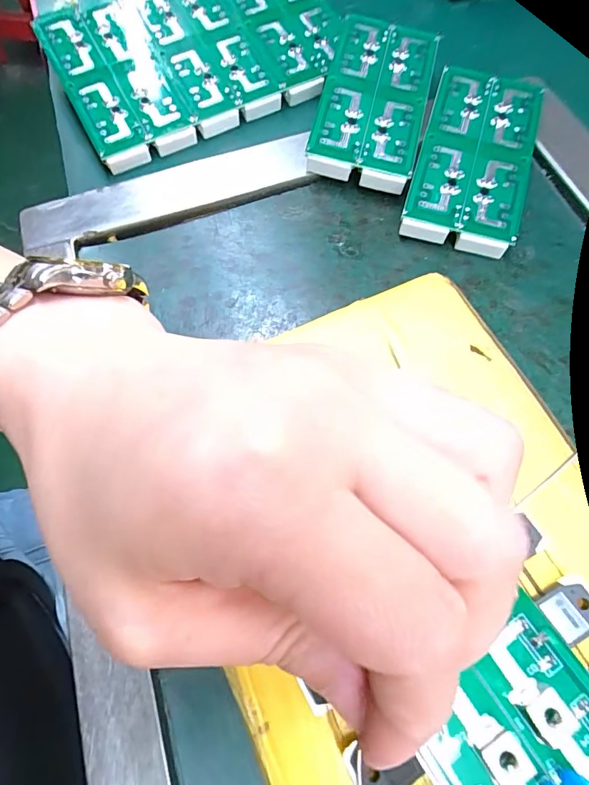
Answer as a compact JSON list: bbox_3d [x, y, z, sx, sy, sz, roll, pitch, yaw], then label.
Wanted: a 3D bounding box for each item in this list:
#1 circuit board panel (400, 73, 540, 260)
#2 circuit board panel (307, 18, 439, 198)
[{"bbox_3d":[0.092,-0.119,0.230,0.054,0.021,0.102,16,68,10],"label":"circuit board panel"},{"bbox_3d":[0.043,-0.155,0.243,0.053,0.026,0.101,11,67,8],"label":"circuit board panel"}]

